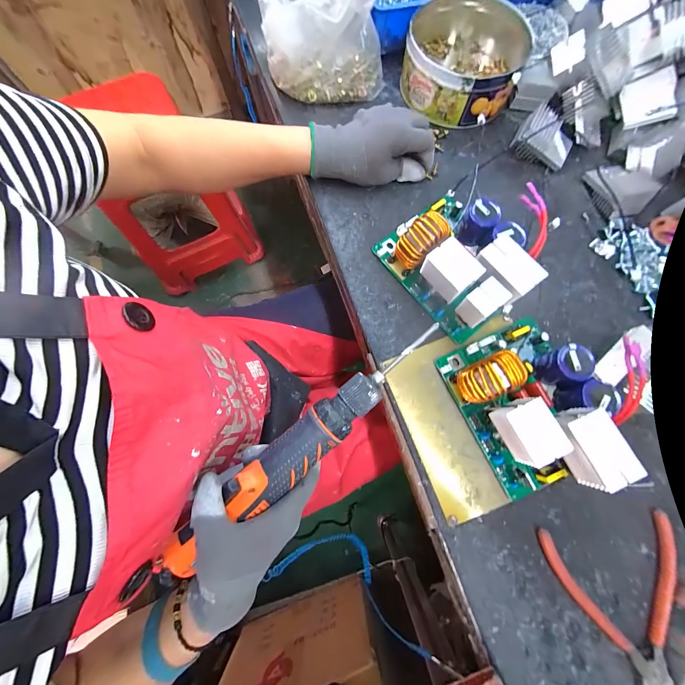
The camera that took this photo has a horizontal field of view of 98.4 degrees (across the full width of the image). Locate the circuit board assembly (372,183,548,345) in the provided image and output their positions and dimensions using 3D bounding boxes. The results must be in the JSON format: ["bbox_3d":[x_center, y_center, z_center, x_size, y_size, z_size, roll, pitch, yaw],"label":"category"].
[{"bbox_3d":[0.130,-0.099,0.312,0.126,0.075,0.145,-37,79,-9],"label":"circuit board assembly"}]

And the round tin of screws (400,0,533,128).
[{"bbox_3d":[0.162,-0.372,0.389,0.140,0.059,0.158,26,77,6],"label":"round tin of screws"}]

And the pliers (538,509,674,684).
[{"bbox_3d":[0.251,0.231,0.258,0.122,0.011,0.132,-7,76,-2],"label":"pliers"}]

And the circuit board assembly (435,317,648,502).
[{"bbox_3d":[0.185,0.051,0.275,0.126,0.074,0.157,-23,77,-6],"label":"circuit board assembly"}]

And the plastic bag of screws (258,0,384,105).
[{"bbox_3d":[-0.025,-0.407,0.367,0.148,0.115,0.138,-8,76,-2],"label":"plastic bag of screws"}]

